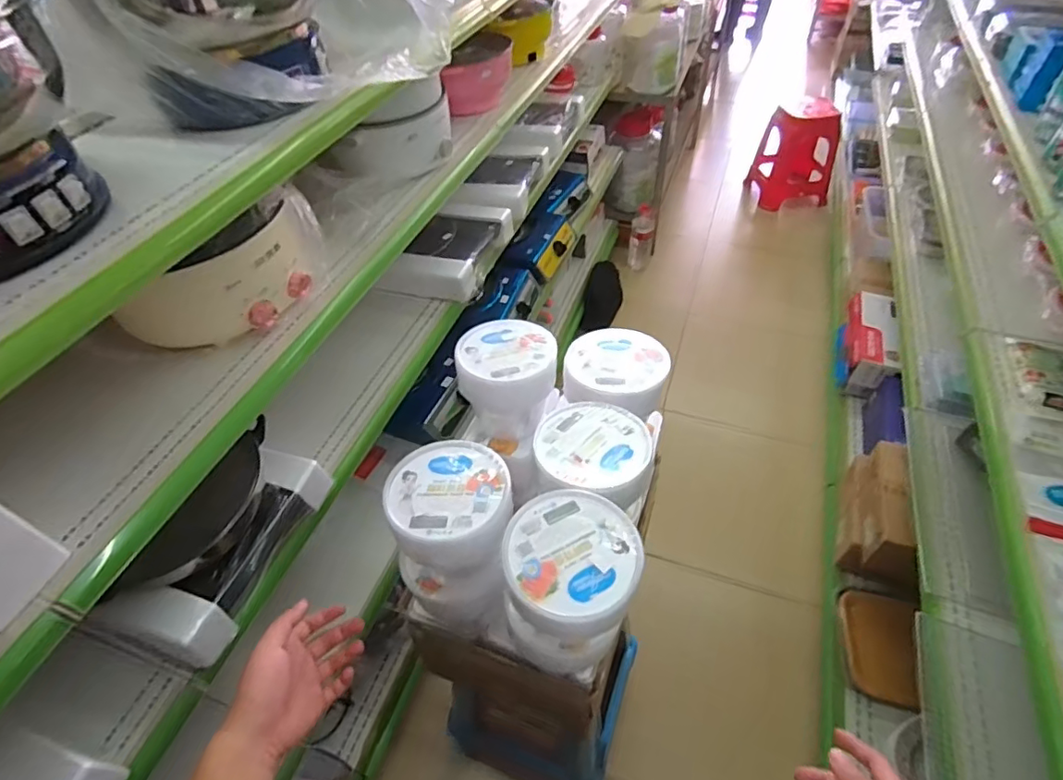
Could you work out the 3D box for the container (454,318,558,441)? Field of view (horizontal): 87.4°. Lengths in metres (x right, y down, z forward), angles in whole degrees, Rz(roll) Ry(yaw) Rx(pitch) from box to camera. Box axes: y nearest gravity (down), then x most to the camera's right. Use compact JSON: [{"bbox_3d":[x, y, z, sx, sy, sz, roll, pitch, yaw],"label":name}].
[{"bbox_3d":[-0.032,-0.014,0.871,0.140,0.142,0.131,-2,48,2],"label":"container"}]

